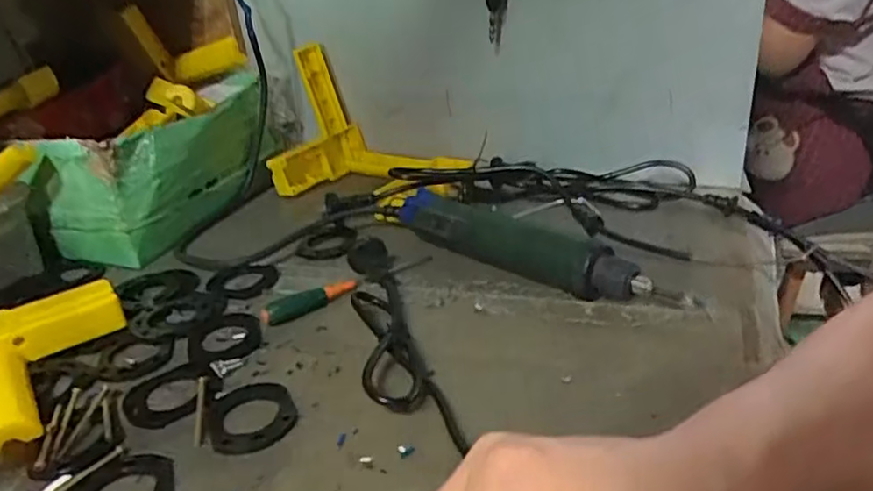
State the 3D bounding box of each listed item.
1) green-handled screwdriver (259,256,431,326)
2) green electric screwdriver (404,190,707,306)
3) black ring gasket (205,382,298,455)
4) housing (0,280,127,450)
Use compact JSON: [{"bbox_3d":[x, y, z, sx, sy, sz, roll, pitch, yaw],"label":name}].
[{"bbox_3d":[-0.067,0.031,0.521,0.147,0.015,0.018,-19,30,-26],"label":"green-handled screwdriver"},{"bbox_3d":[0.073,0.002,0.522,0.248,0.042,0.033,18,35,38],"label":"green electric screwdriver"},{"bbox_3d":[-0.112,0.102,0.398,0.051,0.004,0.060,-13,28,-16],"label":"black ring gasket"},{"bbox_3d":[-0.260,0.078,0.444,0.109,0.032,0.140,-24,32,-32],"label":"housing"}]

